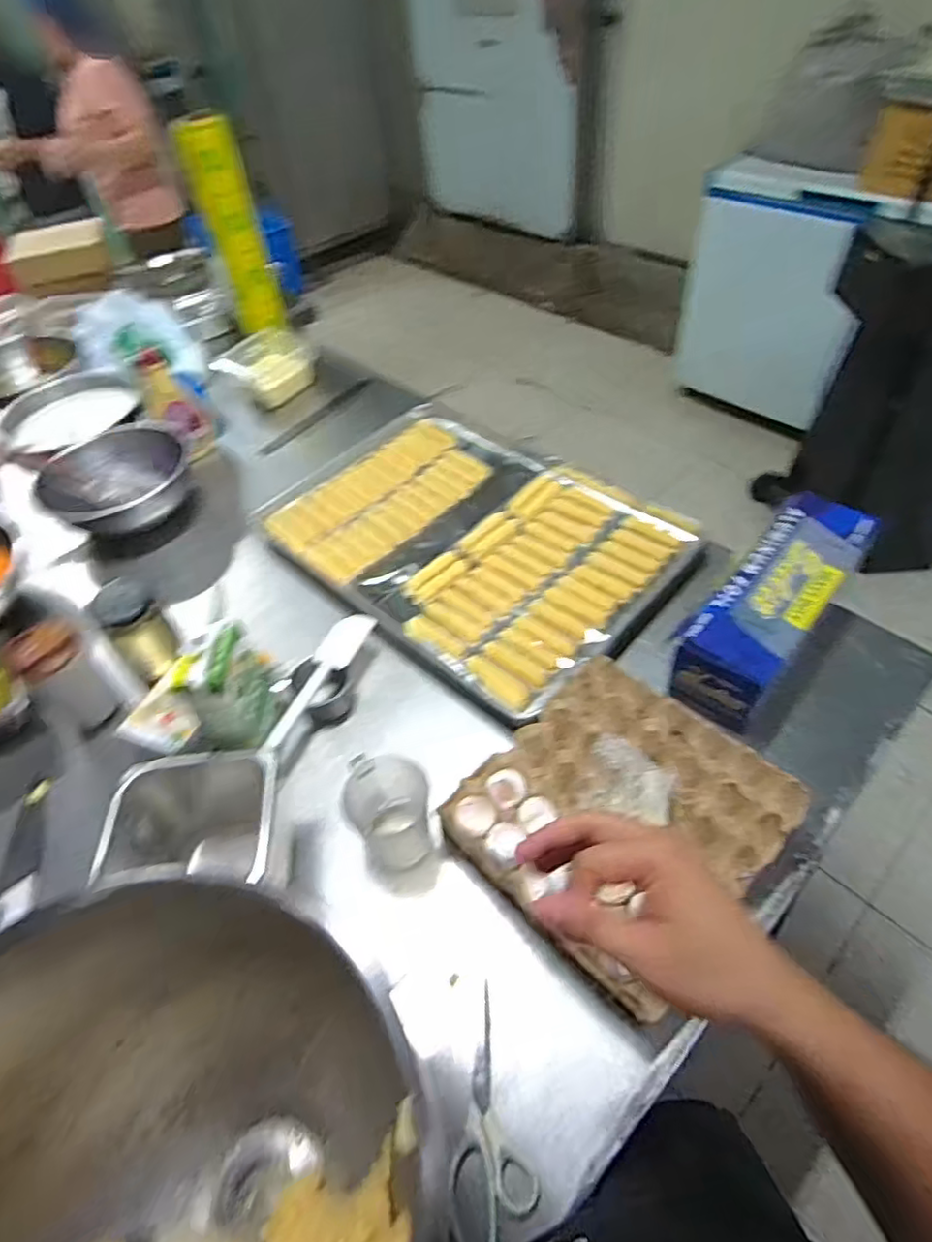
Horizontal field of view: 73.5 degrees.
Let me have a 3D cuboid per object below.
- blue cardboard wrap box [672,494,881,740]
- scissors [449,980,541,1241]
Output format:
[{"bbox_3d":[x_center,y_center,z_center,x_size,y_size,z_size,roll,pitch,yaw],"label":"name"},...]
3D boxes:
[{"bbox_3d":[0.419,-0.028,0.851,0.123,0.103,0.357,32,60,28],"label":"blue cardboard wrap box"},{"bbox_3d":[0.011,0.449,0.569,0.075,0.017,0.189,-12,42,-8],"label":"scissors"}]

